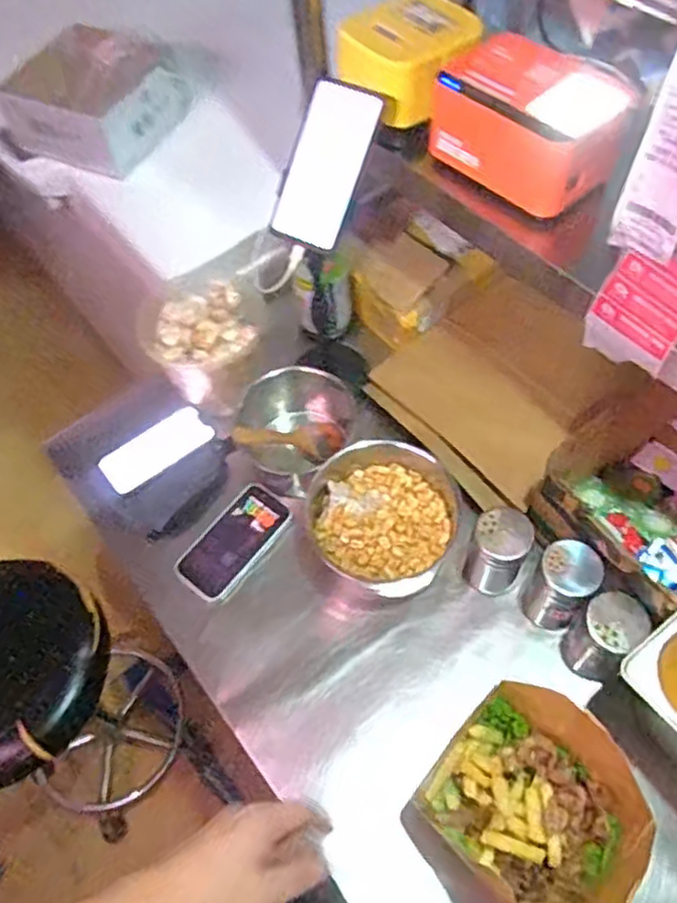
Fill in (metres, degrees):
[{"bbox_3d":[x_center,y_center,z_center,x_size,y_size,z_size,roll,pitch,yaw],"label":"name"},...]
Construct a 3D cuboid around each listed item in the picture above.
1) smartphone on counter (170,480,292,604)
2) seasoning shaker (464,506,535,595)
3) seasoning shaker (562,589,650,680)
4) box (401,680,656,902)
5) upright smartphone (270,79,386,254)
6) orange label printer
[{"bbox_3d":[-0.130,0.110,0.856,0.079,0.016,0.151,34,66,22],"label":"smartphone on counter"},{"bbox_3d":[0.183,0.118,0.789,0.062,0.128,0.061,30,65,20],"label":"seasoning shaker"},{"bbox_3d":[0.278,0.197,0.728,0.054,0.131,0.055,-2,58,3],"label":"seasoning shaker"},{"bbox_3d":[0.182,0.349,0.658,0.191,0.091,0.194,38,68,24],"label":"box"},{"bbox_3d":[-0.016,-0.296,0.716,0.084,0.158,0.013,28,20,16],"label":"upright smartphone"},{"bbox_3d":[0.187,-0.320,0.679,0.181,0.096,0.097,36,67,23],"label":"orange label printer"}]

